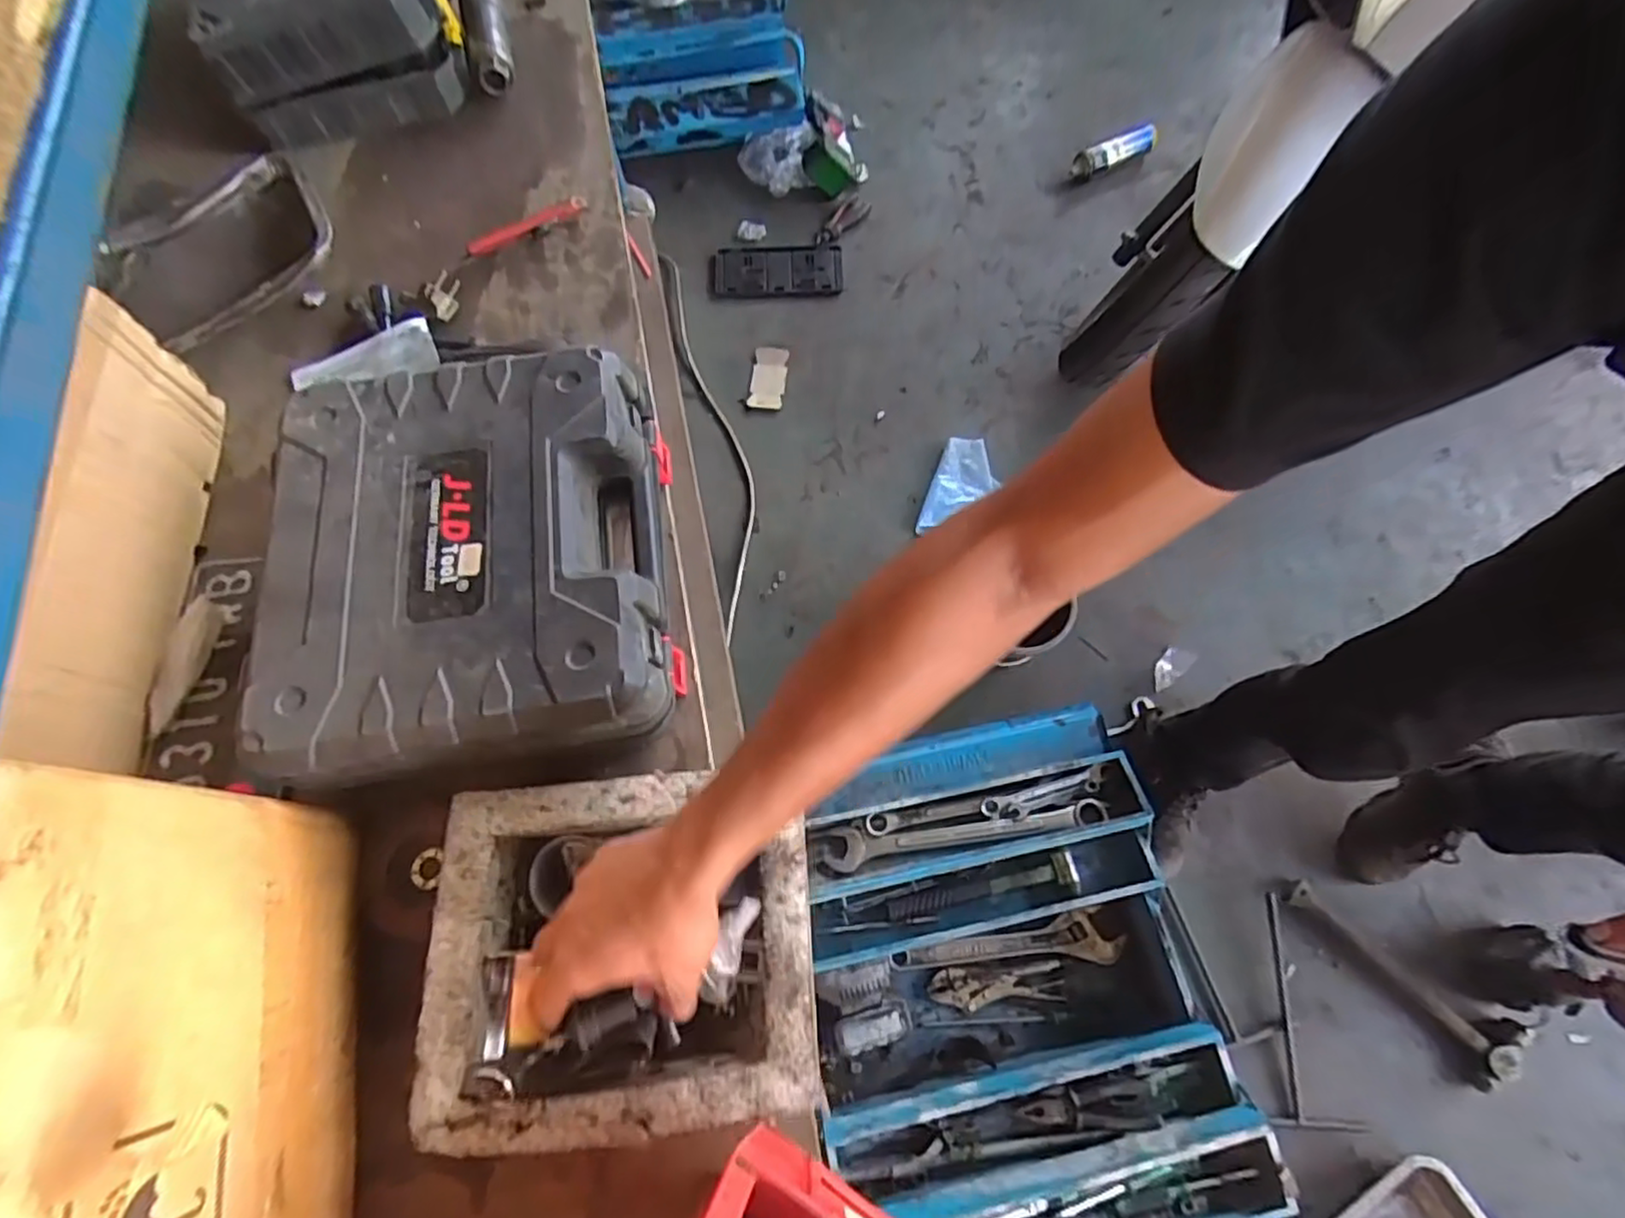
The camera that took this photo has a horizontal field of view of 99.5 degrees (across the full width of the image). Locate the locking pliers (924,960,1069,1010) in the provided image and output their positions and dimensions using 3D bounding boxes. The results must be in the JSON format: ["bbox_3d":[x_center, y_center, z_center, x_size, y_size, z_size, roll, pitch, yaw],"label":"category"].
[{"bbox_3d":[0.274,0.565,1.032,0.196,0.015,0.056,-4,68,-1],"label":"locking pliers"}]

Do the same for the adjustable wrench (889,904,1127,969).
[{"bbox_3d":[0.294,0.515,1.045,0.347,0.021,0.073,-8,68,-3],"label":"adjustable wrench"}]

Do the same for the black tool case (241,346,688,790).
[{"bbox_3d":[-0.259,-0.041,0.541,0.275,0.090,0.318,-7,68,-3],"label":"black tool case"}]

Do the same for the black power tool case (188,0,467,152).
[{"bbox_3d":[-0.525,-0.669,0.761,0.240,0.132,0.240,-14,67,-7],"label":"black power tool case"}]

